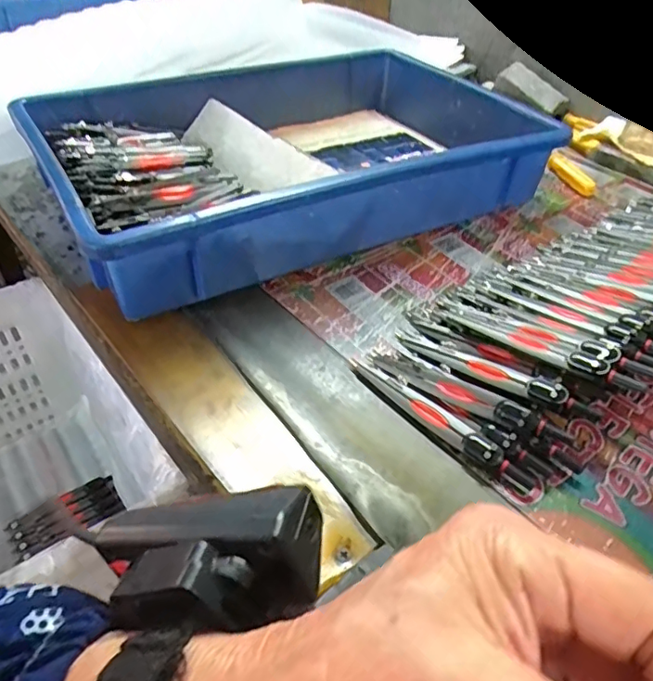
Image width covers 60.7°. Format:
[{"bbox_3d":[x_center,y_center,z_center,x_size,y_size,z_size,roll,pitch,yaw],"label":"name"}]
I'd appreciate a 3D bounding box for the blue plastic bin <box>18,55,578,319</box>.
[{"bbox_3d":[-0.031,-0.176,0.517,0.413,0.080,0.278,-22,48,-24],"label":"blue plastic bin"}]

